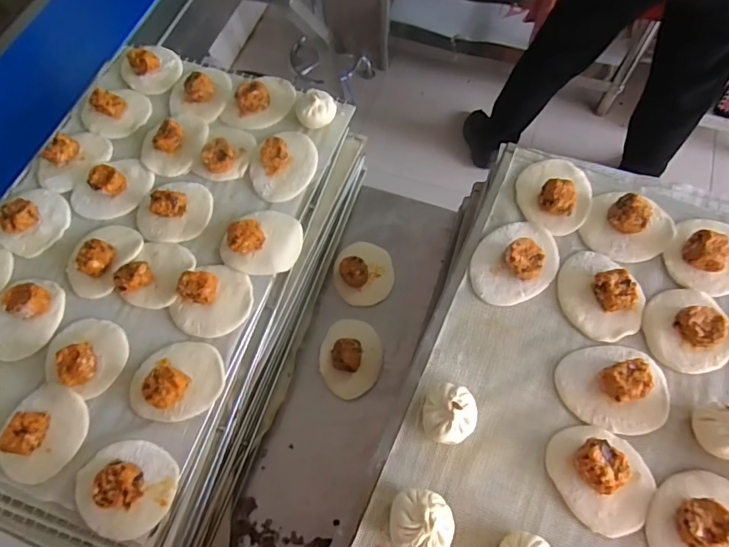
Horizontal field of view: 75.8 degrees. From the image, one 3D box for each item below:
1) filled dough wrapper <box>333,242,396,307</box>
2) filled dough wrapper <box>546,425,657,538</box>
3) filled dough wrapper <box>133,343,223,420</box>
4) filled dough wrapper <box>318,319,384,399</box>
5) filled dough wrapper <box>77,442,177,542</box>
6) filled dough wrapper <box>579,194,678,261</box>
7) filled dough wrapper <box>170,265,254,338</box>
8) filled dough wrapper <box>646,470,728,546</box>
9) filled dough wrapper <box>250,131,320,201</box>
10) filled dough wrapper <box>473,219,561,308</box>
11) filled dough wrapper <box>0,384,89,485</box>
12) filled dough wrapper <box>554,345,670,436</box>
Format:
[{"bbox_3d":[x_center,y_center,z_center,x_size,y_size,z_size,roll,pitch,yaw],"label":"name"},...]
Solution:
[{"bbox_3d":[-0.002,-0.006,0.666,0.087,0.041,0.095,-1,67,2],"label":"filled dough wrapper"},{"bbox_3d":[0.224,0.187,0.433,0.082,0.035,0.095,-28,69,-9],"label":"filled dough wrapper"},{"bbox_3d":[-0.209,0.114,0.510,0.101,0.035,0.090,6,66,9],"label":"filled dough wrapper"},{"bbox_3d":[-0.020,0.108,0.614,0.083,0.036,0.104,7,67,5],"label":"filled dough wrapper"},{"bbox_3d":[-0.245,0.216,0.471,0.096,0.043,0.089,-1,67,2],"label":"filled dough wrapper"},{"bbox_3d":[0.305,-0.059,0.532,0.092,0.037,0.087,24,70,16],"label":"filled dough wrapper"},{"bbox_3d":[-0.177,0.029,0.543,0.079,0.033,0.088,28,71,13],"label":"filled dough wrapper"},{"bbox_3d":[0.304,0.223,0.410,0.085,0.033,0.098,31,72,15],"label":"filled dough wrapper"},{"bbox_3d":[-0.110,-0.153,0.618,0.092,0.038,0.108,-16,64,-2],"label":"filled dough wrapper"},{"bbox_3d":[0.170,-0.017,0.522,0.111,0.029,0.084,-34,70,-12],"label":"filled dough wrapper"},{"bbox_3d":[-0.343,0.164,0.490,0.084,0.041,0.099,-5,65,3],"label":"filled dough wrapper"},{"bbox_3d":[0.252,0.113,0.465,0.104,0.032,0.085,-4,67,1],"label":"filled dough wrapper"}]

